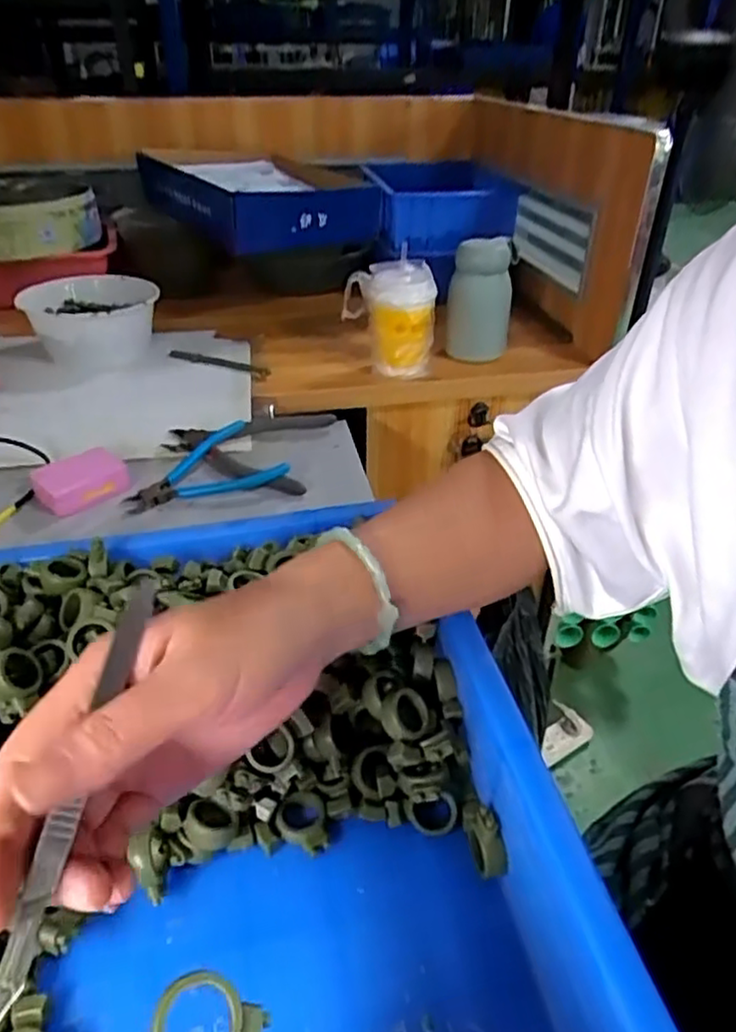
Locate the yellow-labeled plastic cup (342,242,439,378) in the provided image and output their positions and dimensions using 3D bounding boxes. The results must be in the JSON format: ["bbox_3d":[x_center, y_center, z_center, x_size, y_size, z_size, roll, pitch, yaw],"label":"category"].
[{"bbox_3d":[0.025,-0.240,0.828,0.099,0.134,0.072,-11,36,-16],"label":"yellow-labeled plastic cup"}]

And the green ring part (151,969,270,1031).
[{"bbox_3d":[-0.048,0.156,0.206,0.034,0.012,0.024,19,53,-5],"label":"green ring part"}]

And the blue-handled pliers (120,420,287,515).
[{"bbox_3d":[-0.164,-0.050,0.661,0.150,0.026,0.108,-11,37,-15],"label":"blue-handled pliers"}]

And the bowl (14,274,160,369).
[{"bbox_3d":[-0.365,-0.259,0.888,0.166,0.071,0.164,-12,37,-17],"label":"bowl"}]

